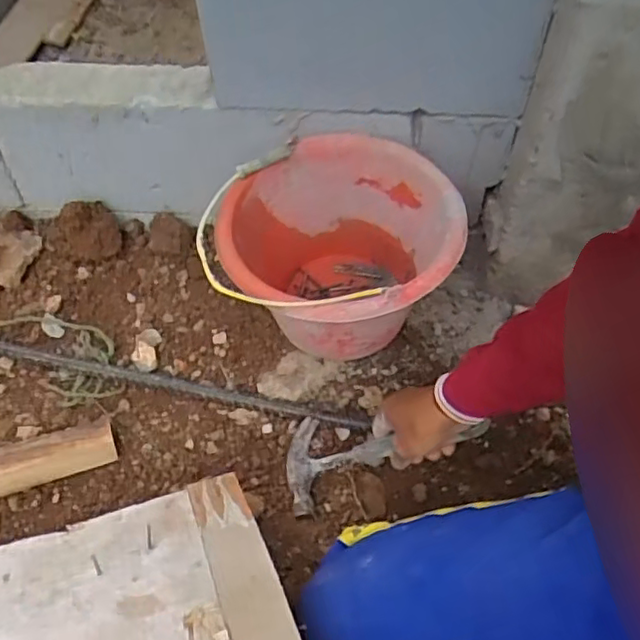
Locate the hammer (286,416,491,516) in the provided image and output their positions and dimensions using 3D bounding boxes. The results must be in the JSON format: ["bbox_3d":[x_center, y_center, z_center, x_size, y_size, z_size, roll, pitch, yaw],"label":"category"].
[{"bbox_3d":[0.070,0.147,0.744,0.250,0.038,0.114,-20,50,23],"label":"hammer"}]

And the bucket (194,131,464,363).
[{"bbox_3d":[0.019,-0.063,0.833,0.284,0.225,0.262,0,54,0],"label":"bucket"}]

